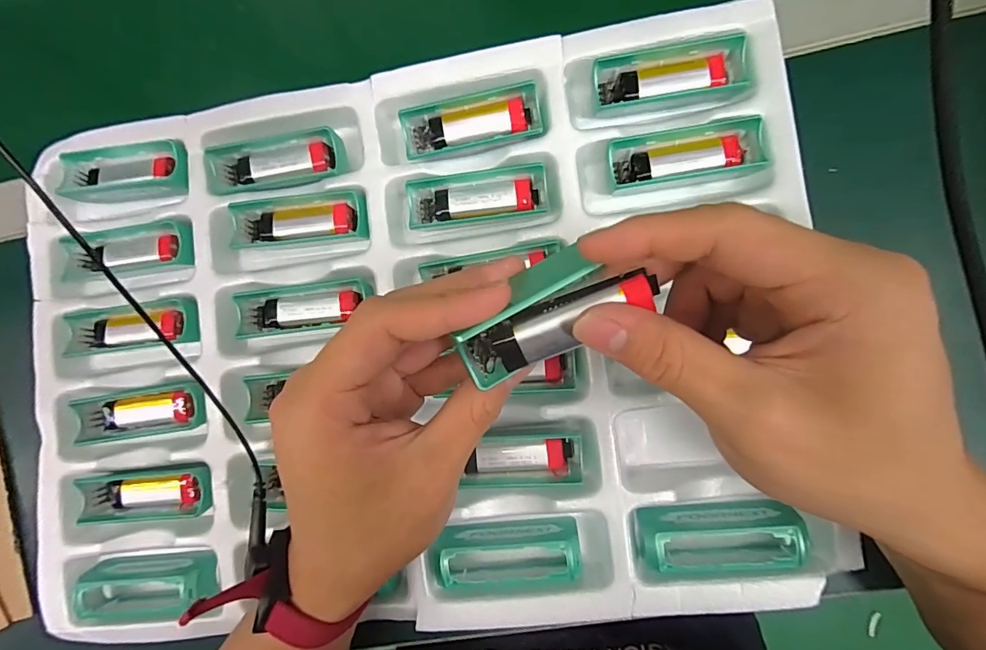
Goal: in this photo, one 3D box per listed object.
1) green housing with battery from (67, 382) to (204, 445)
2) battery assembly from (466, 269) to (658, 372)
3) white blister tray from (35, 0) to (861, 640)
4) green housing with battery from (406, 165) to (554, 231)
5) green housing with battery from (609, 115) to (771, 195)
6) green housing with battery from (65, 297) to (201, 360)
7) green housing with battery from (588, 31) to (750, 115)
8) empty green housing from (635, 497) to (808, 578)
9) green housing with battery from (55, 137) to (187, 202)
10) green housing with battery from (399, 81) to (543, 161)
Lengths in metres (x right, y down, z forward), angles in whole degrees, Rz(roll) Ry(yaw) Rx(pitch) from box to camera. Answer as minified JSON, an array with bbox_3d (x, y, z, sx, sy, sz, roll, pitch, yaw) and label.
[{"bbox_3d":[-0.214,0.054,0.288,0.073,0.021,0.029,-9,86,6],"label":"green housing with battery"},{"bbox_3d":[0.024,-0.001,0.162,0.067,0.015,0.018,-26,85,12],"label":"battery assembly"},{"bbox_3d":[-0.056,0.011,0.274,0.443,0.028,0.313,-7,87,6],"label":"white blister tray"},{"bbox_3d":[-0.009,-0.073,0.270,0.079,0.019,0.027,-7,87,6],"label":"green housing with battery"},{"bbox_3d":[0.105,-0.093,0.257,0.080,0.017,0.030,-8,86,6],"label":"green housing with battery"},{"bbox_3d":[-0.219,0.001,0.291,0.083,0.020,0.028,-7,87,6],"label":"green housing with battery"},{"bbox_3d":[0.097,-0.137,0.257,0.080,0.016,0.029,-6,87,6],"label":"green housing with battery"},{"bbox_3d":[0.116,0.111,0.244,0.078,0.025,0.032,-9,86,6],"label":"empty green housing"},{"bbox_3d":[-0.230,-0.096,0.292,0.081,0.015,0.036,-1,87,7],"label":"green housing with battery"},{"bbox_3d":[-0.012,-0.117,0.270,0.079,0.017,0.030,-8,86,6],"label":"green housing with battery"}]

